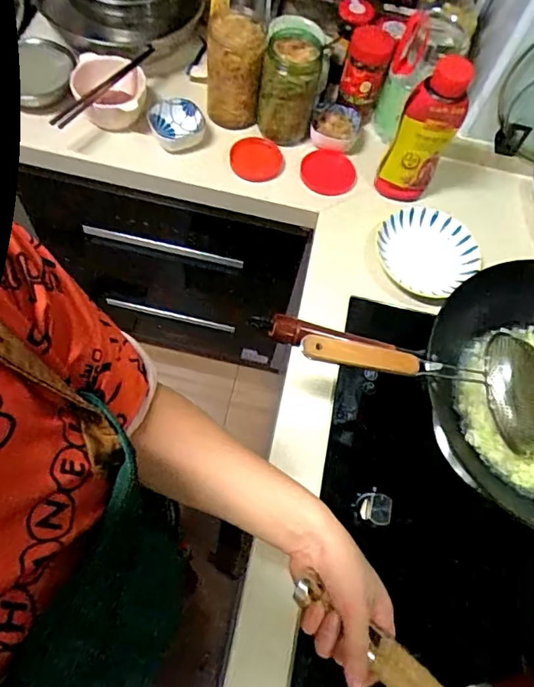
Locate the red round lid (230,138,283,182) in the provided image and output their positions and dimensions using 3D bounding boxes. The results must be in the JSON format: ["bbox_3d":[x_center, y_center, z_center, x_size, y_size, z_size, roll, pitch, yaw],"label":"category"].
[{"bbox_3d":[-0.018,-0.328,0.916,0.090,0.012,0.091,0,66,-1],"label":"red round lid"}]

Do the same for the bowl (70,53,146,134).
[{"bbox_3d":[-0.276,-0.434,0.898,0.124,0.060,0.126,3,64,-5],"label":"bowl"}]

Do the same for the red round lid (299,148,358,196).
[{"bbox_3d":[0.110,-0.303,0.925,0.096,0.017,0.093,-2,69,4],"label":"red round lid"}]

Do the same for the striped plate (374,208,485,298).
[{"bbox_3d":[0.265,-0.155,0.858,0.160,0.034,0.159,1,63,-2],"label":"striped plate"}]

